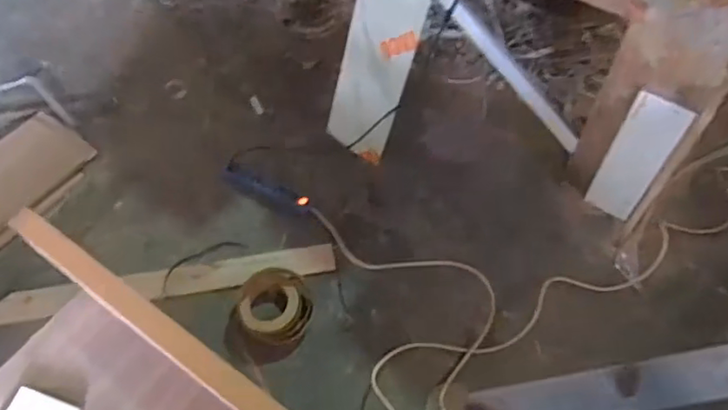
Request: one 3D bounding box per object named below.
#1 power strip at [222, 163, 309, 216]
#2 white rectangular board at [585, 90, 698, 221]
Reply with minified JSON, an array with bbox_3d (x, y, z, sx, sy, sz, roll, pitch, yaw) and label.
[{"bbox_3d":[-0.289,-0.044,1.697,0.302,0.032,0.063,28,62,19],"label":"power strip"},{"bbox_3d":[0.662,-0.108,1.431,0.016,0.396,0.124,-35,61,-24],"label":"white rectangular board"}]

